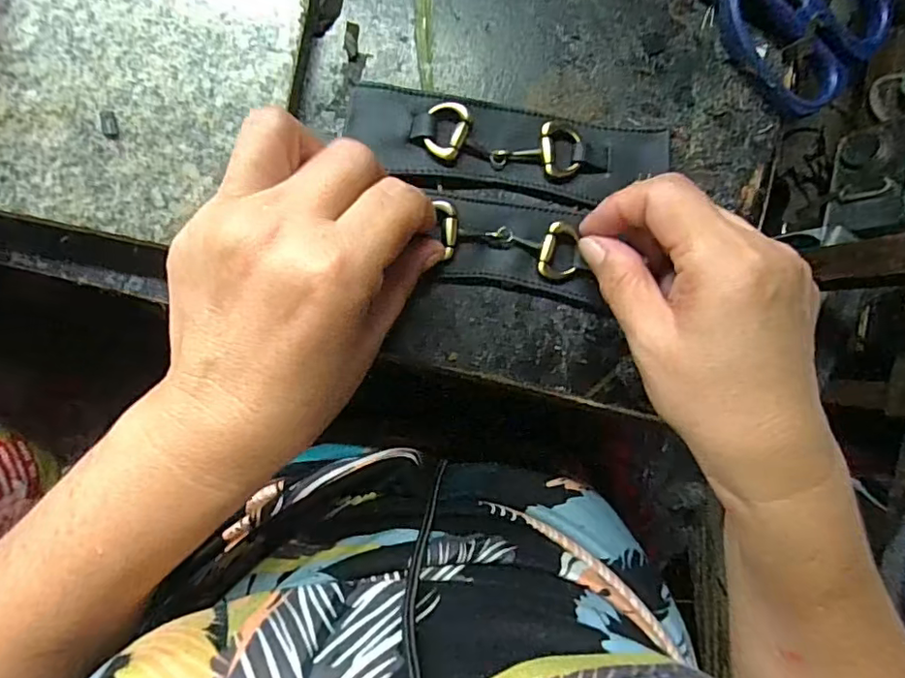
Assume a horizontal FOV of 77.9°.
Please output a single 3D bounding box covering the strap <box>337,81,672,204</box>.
[{"bbox_3d":[0.026,-0.087,0.252,0.143,0.006,0.037,7,88,-8],"label":"strap"}]

